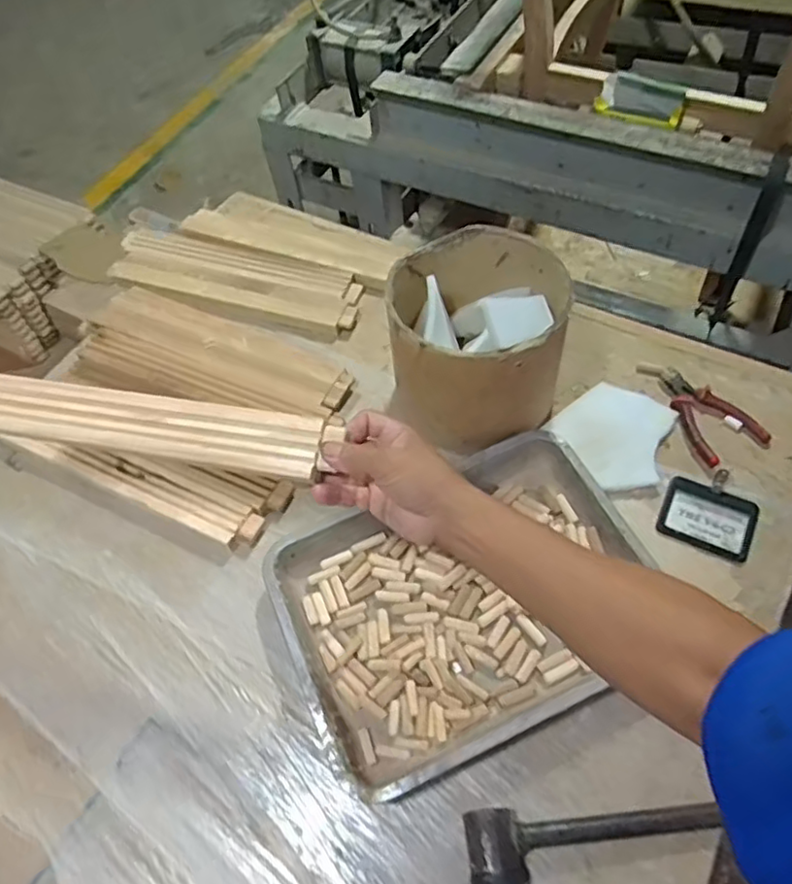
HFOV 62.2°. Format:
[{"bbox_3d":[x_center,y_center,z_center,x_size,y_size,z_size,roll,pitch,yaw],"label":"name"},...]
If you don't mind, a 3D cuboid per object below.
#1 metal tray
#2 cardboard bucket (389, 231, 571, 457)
[{"bbox_3d":[0.077,0.167,0.727,0.389,0.044,0.296,-23,59,-10],"label":"metal tray"},{"bbox_3d":[0.103,-0.128,0.817,0.211,0.196,0.222,2,58,6],"label":"cardboard bucket"}]

